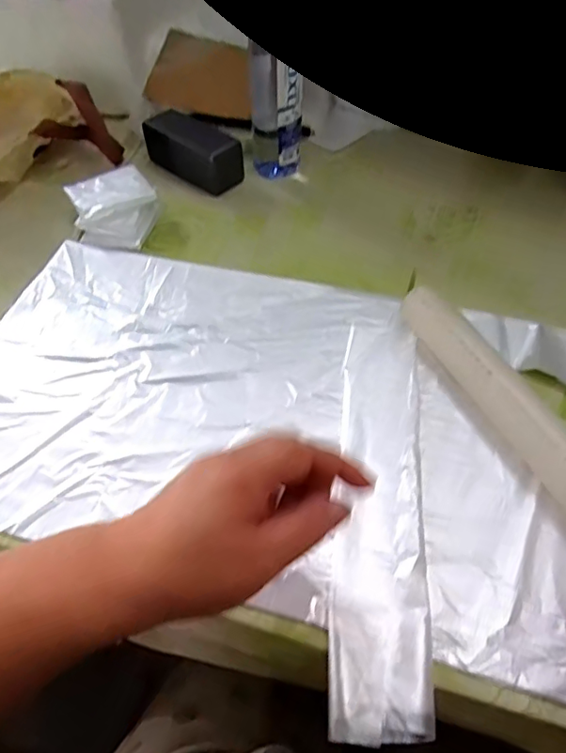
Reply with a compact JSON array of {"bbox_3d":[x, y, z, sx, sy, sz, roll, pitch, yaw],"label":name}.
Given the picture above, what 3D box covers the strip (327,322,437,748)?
[{"bbox_3d":[0.072,0.078,0.395,0.060,0.010,0.317,3,51,6],"label":"strip"}]

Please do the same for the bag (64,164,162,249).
[{"bbox_3d":[-0.189,-0.193,0.611,0.091,0.039,0.111,-19,52,-11],"label":"bag"}]

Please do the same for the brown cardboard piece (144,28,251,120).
[{"bbox_3d":[-0.112,-0.409,0.732,0.137,0.009,0.128,3,76,-22],"label":"brown cardboard piece"}]

